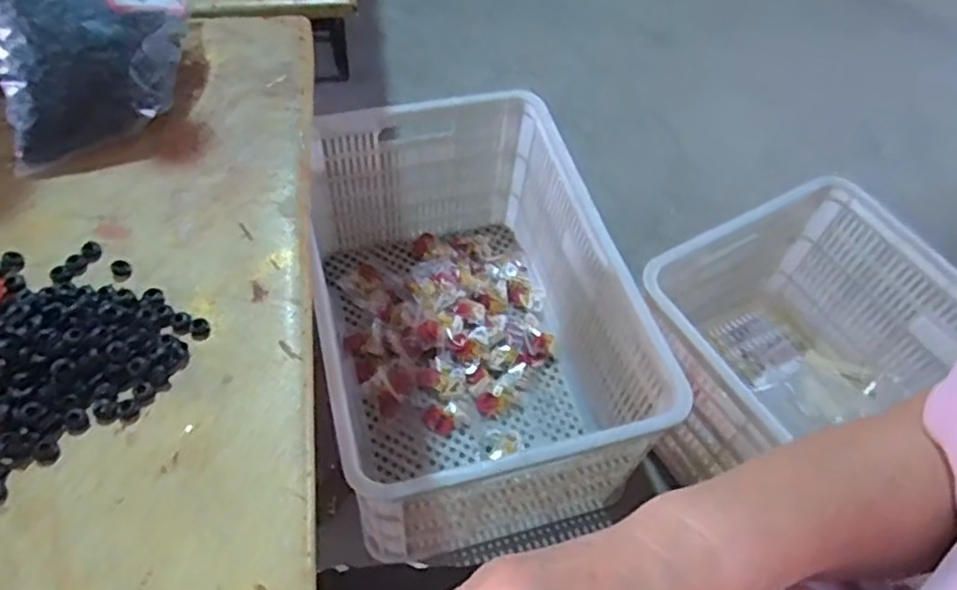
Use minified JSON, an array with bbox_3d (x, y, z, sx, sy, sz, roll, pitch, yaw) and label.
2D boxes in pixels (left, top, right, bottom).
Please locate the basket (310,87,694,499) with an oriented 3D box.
[{"bbox_3d":[-0.028,0.029,1.035,0.404,0.327,0.598,-13,58,-13],"label":"basket"}]

